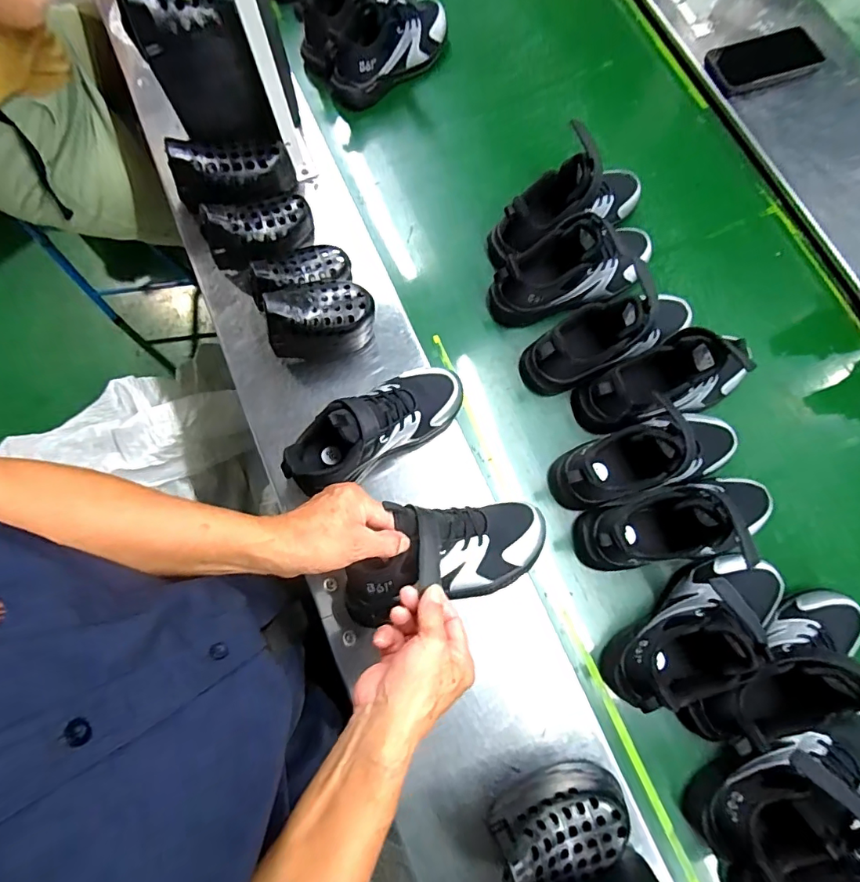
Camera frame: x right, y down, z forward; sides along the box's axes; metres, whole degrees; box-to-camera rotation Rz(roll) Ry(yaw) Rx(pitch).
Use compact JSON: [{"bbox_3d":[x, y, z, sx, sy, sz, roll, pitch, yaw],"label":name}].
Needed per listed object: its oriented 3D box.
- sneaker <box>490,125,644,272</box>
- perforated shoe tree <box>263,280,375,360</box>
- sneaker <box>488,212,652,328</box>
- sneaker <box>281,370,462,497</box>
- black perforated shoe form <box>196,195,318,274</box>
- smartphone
[{"bbox_3d":[0.183,-0.314,0.643,0.211,0.126,0.104,-39,79,-9],"label":"sneaker"},{"bbox_3d":[-0.129,-0.145,0.582,0.126,0.112,0.067,-10,76,-2],"label":"perforated shoe tree"},{"bbox_3d":[0.187,-0.221,0.625,0.218,0.124,0.076,-22,77,-5],"label":"sneaker"},{"bbox_3d":[-0.063,-0.015,0.556,0.211,0.117,0.073,-29,77,-20],"label":"sneaker"},{"bbox_3d":[-0.221,-0.275,0.631,0.137,0.077,0.060,-22,77,-5],"label":"black perforated shoe form"},{"bbox_3d":[0.501,-0.569,0.723,0.159,0.012,0.090,-19,77,-4],"label":"smartphone"}]

